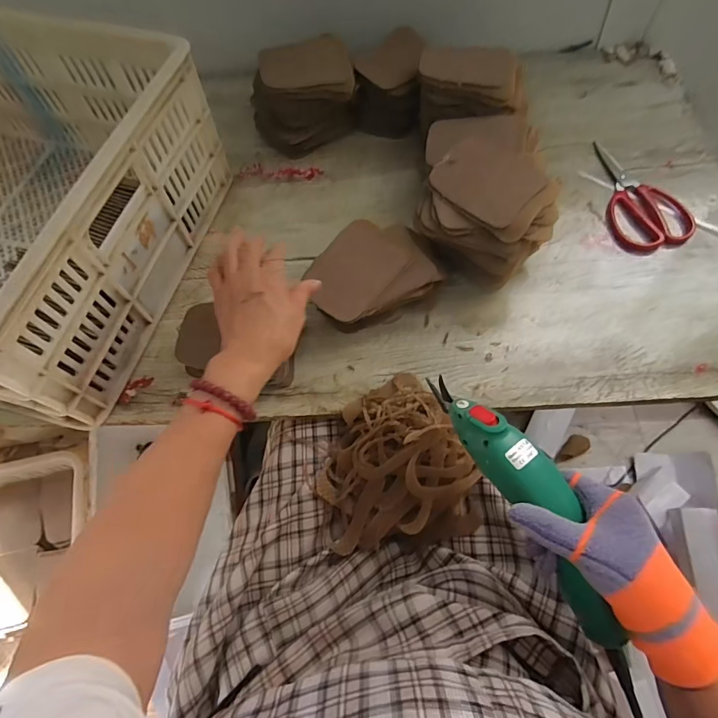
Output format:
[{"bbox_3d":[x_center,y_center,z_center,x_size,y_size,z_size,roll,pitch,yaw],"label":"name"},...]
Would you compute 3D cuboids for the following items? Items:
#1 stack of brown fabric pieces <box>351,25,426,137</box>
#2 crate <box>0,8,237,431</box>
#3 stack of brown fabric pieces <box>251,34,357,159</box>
[{"bbox_3d":[0.044,-0.408,0.647,0.093,0.093,0.124,4,65,4],"label":"stack of brown fabric pieces"},{"bbox_3d":[-0.544,-0.220,0.541,0.652,0.191,0.431,14,66,9],"label":"crate"},{"bbox_3d":[-0.079,-0.372,0.627,0.142,0.112,0.100,-22,66,-8],"label":"stack of brown fabric pieces"}]

